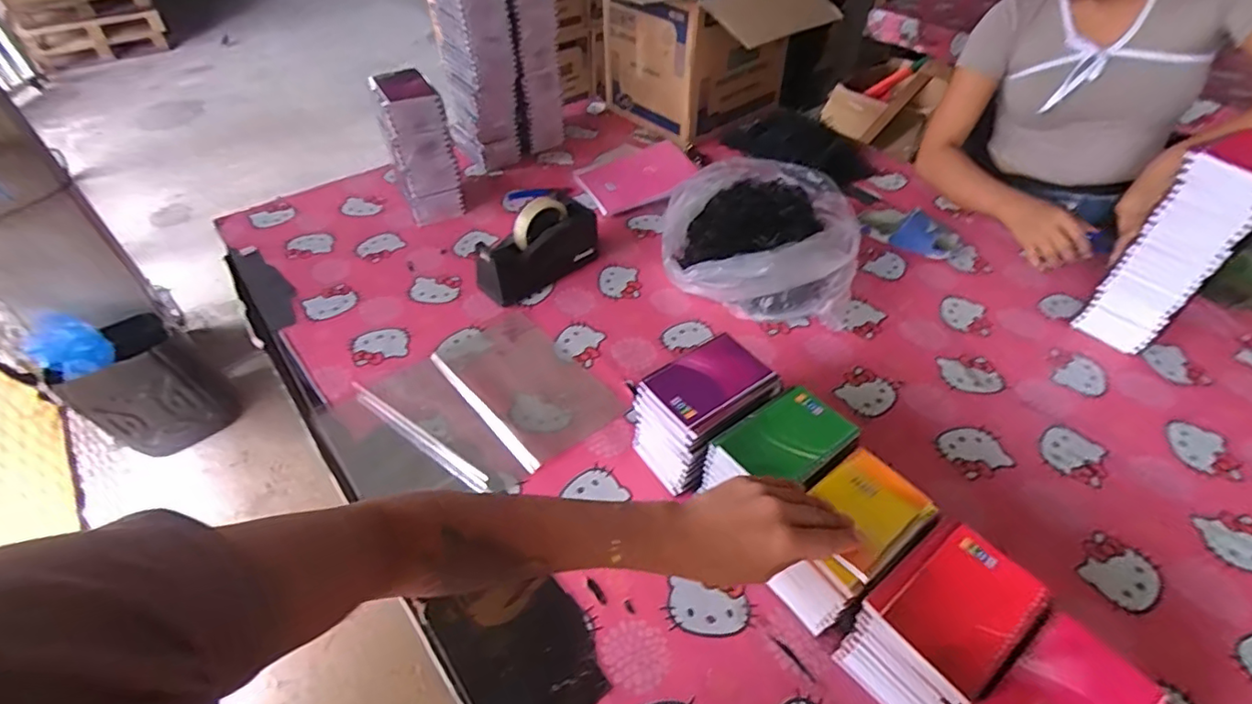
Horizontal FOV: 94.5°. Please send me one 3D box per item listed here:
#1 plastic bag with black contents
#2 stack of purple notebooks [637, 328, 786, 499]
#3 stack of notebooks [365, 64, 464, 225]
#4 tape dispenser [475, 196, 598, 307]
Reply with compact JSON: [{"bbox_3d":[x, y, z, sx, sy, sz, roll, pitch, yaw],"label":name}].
[{"bbox_3d":[0.222,-0.204,0.978,0.313,0.109,0.361,12,47,11],"label":"plastic bag with black contents"},{"bbox_3d":[0.094,0.082,0.686,0.135,0.135,0.099,-29,53,-25],"label":"stack of purple notebooks"},{"bbox_3d":[-0.376,-0.365,1.047,0.100,0.220,0.130,-21,50,-19],"label":"stack of notebooks"},{"bbox_3d":[-0.144,-0.171,0.940,0.206,0.121,0.077,-29,53,-25],"label":"tape dispenser"}]

